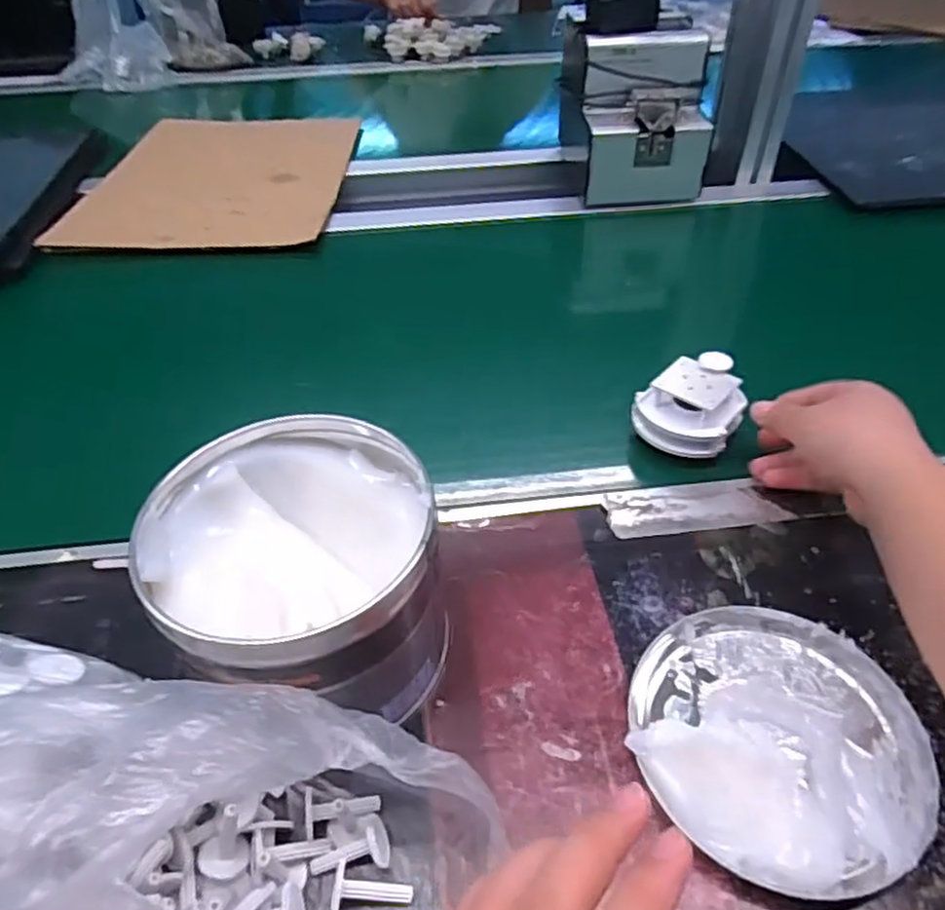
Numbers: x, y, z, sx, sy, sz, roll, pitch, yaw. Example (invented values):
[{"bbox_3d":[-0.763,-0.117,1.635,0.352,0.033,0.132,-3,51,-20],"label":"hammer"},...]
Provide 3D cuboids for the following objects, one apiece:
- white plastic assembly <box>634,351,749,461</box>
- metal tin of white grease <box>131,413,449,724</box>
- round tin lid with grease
[{"bbox_3d":[0.146,-0.034,0.466,0.062,0.044,0.062,26,51,25],"label":"white plastic assembly"},{"bbox_3d":[-0.079,0.056,0.342,0.122,0.097,0.117,0,45,0],"label":"metal tin of white grease"},{"bbox_3d":[0.139,0.124,0.316,0.126,0.029,0.126,0,45,0],"label":"round tin lid with grease"}]

